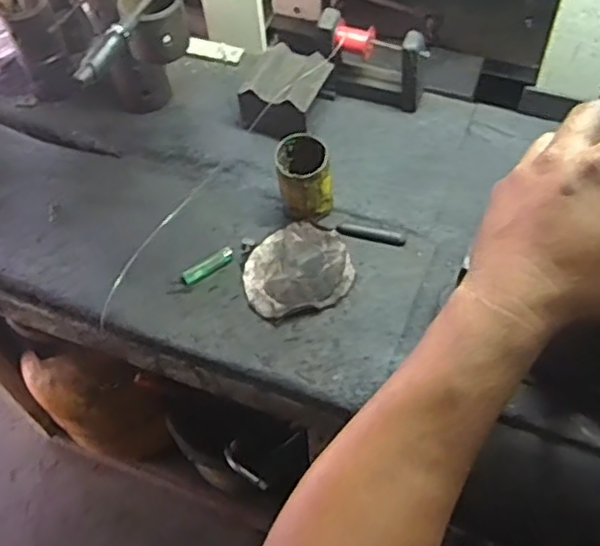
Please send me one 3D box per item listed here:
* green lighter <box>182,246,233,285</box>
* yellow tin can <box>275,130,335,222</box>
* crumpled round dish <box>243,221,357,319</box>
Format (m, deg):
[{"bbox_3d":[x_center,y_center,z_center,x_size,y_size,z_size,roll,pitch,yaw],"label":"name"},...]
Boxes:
[{"bbox_3d":[-0.130,-0.010,0.944,0.078,0.007,0.025,-30,59,-16],"label":"green lighter"},{"bbox_3d":[0.009,-0.135,0.952,0.080,0.108,0.085,-8,56,-1],"label":"yellow tin can"},{"bbox_3d":[-0.004,-0.011,0.925,0.150,0.018,0.147,-2,56,3],"label":"crumpled round dish"}]

